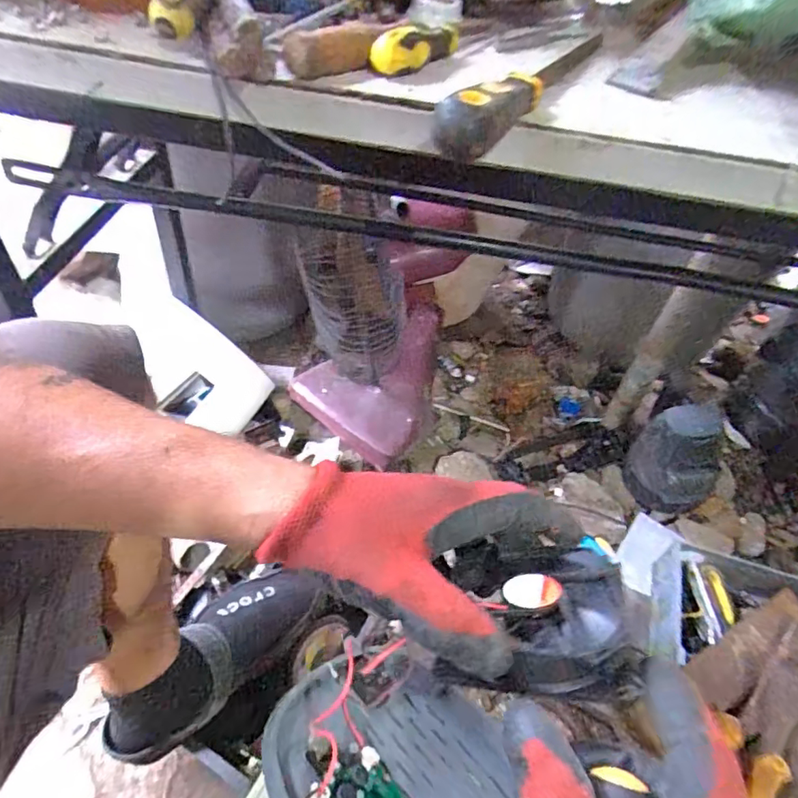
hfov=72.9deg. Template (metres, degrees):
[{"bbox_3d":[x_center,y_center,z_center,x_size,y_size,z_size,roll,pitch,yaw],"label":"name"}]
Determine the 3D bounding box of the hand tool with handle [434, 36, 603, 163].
[{"bbox_3d":[0.076,-0.185,0.318,0.024,0.033,0.191,28,50,18],"label":"hand tool with handle"}]

